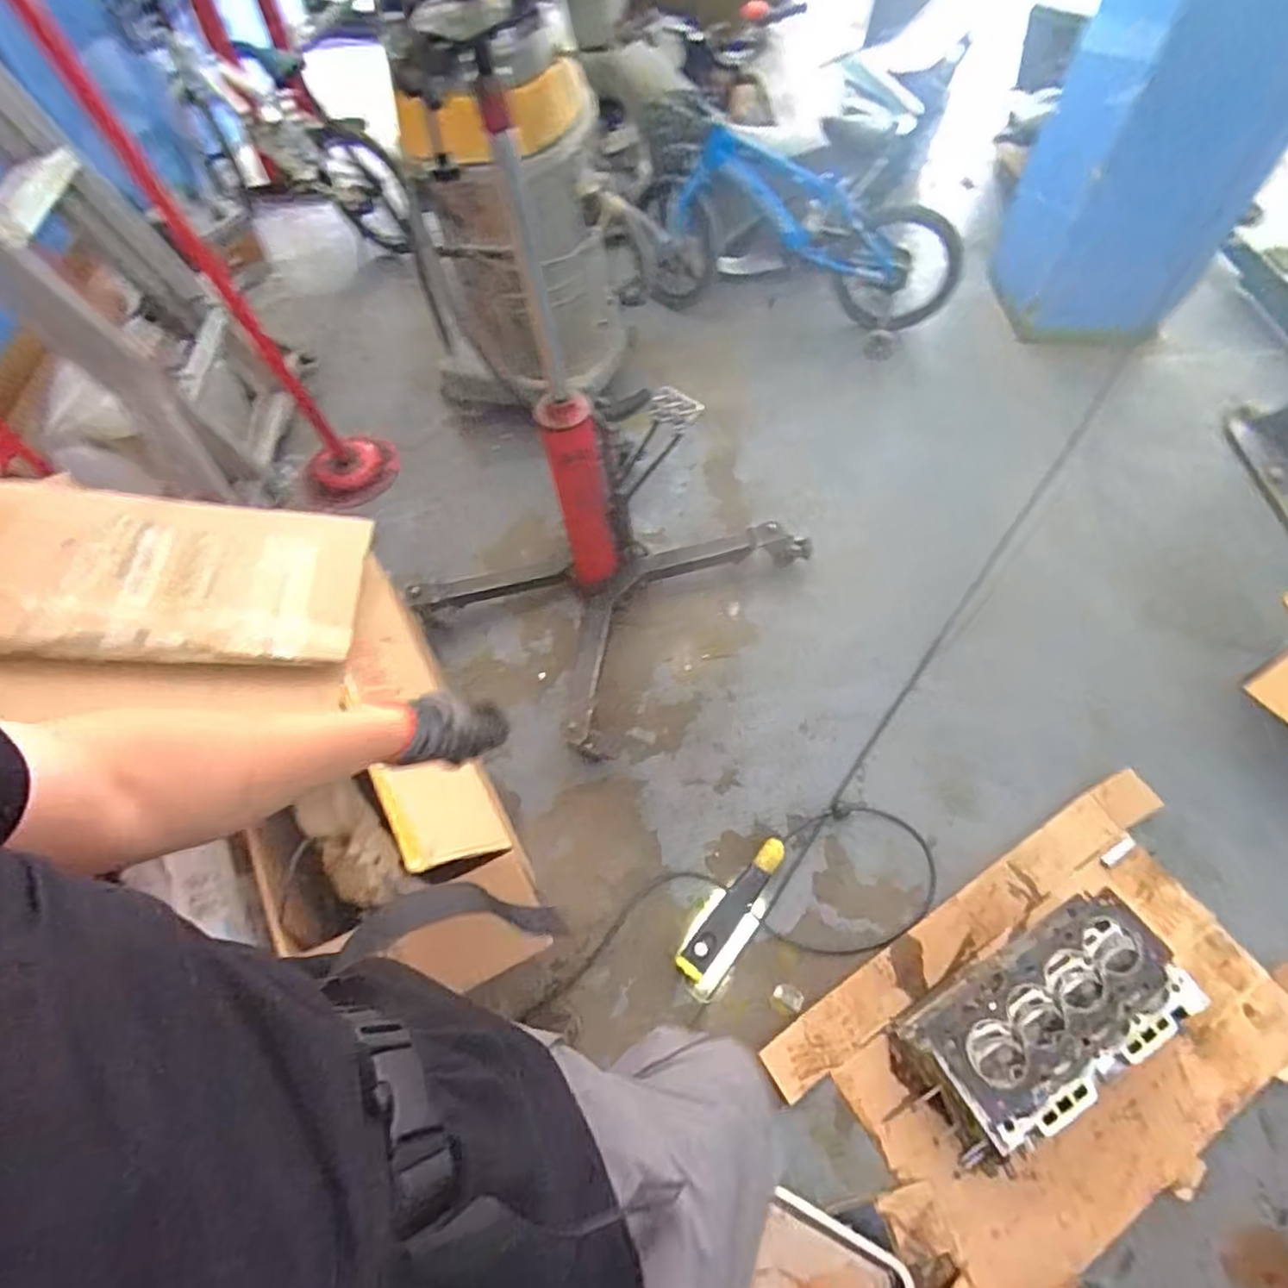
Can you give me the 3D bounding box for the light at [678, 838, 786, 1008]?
[{"bbox_3d":[0.180,0.543,1.381,0.113,0.032,0.331,32,65,18],"label":"light"}]

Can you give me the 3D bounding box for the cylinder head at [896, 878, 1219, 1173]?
[{"bbox_3d":[0.693,0.655,1.193,0.490,0.162,0.232,-29,63,-13],"label":"cylinder head"}]

